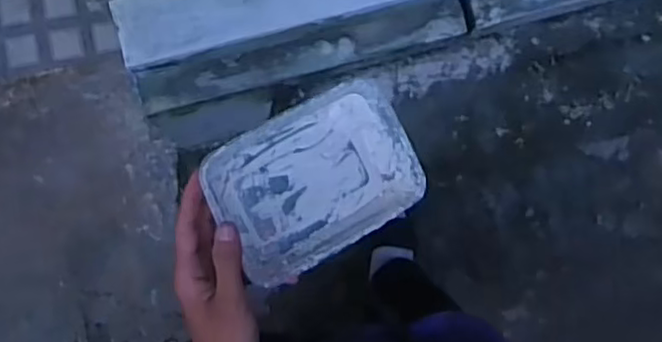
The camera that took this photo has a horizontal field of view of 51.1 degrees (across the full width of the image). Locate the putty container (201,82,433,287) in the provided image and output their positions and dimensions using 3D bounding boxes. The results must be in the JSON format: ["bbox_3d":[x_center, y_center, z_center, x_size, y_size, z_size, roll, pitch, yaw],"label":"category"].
[{"bbox_3d":[-0.013,0.005,0.570,0.164,0.053,0.117,-30,89,-9],"label":"putty container"}]

